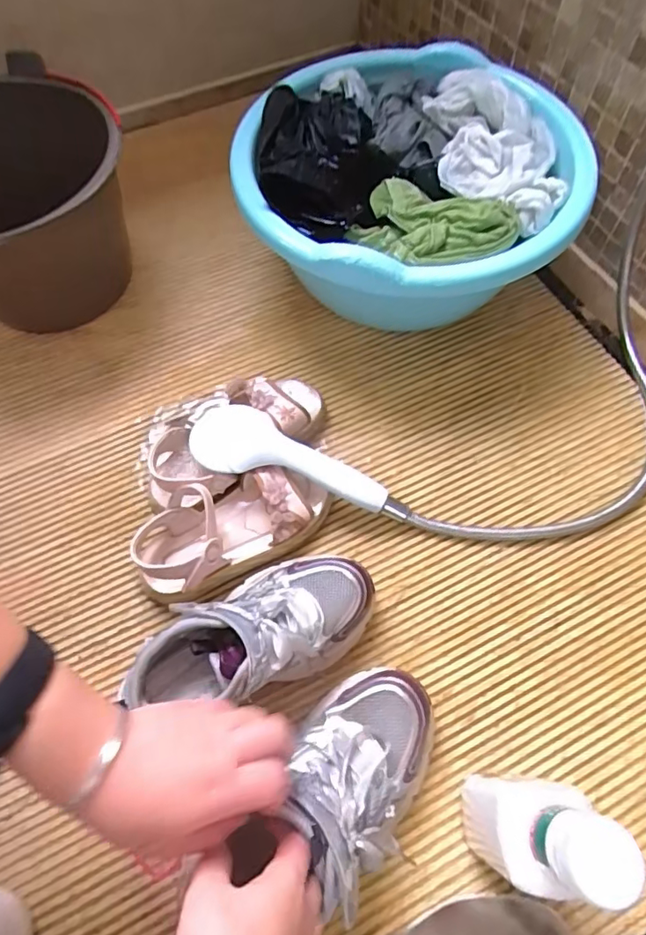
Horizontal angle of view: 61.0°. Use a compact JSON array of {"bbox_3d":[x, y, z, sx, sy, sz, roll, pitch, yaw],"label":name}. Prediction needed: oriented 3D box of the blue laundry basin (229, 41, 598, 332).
[{"bbox_3d":[0.096,-0.300,0.651,0.350,0.194,0.337,0,64,1],"label":"blue laundry basin"}]

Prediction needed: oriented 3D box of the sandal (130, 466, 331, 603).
[{"bbox_3d":[-0.090,0.055,0.543,0.196,0.061,0.090,-27,67,-11],"label":"sandal"}]

